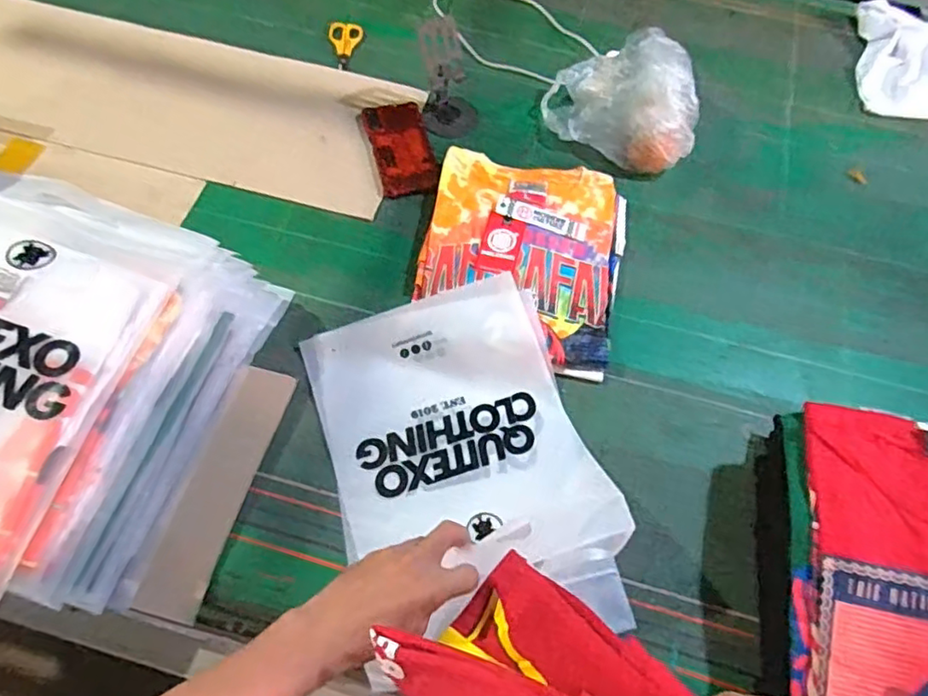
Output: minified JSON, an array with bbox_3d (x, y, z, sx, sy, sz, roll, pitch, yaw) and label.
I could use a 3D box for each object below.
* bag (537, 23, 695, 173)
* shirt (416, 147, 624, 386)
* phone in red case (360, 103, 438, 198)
[{"bbox_3d":[0.219,-0.348,0.840,0.209,0.099,0.176,17,62,5],"label":"bag"},{"bbox_3d":[0.073,-0.121,0.740,0.242,0.035,0.297,12,61,2],"label":"shirt"},{"bbox_3d":[-0.088,-0.275,0.829,0.079,0.014,0.159,-10,63,-10],"label":"phone in red case"}]

